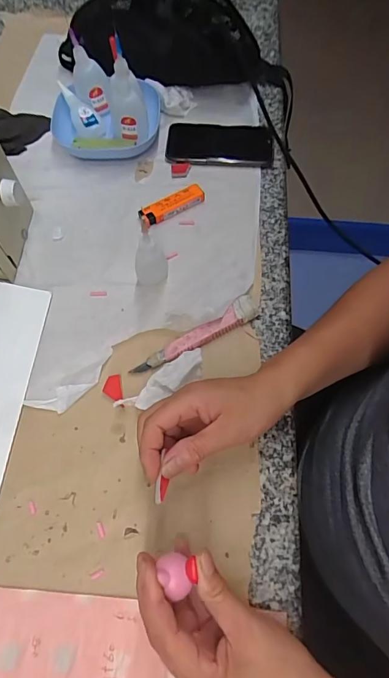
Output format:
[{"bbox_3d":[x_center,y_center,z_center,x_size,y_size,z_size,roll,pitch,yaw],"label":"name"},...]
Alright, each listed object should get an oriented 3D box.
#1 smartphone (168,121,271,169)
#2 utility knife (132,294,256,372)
[{"bbox_3d":[0.032,-0.258,0.533,0.136,0.015,0.076,4,65,1],"label":"smartphone"},{"bbox_3d":[0.001,-0.004,0.411,0.139,0.015,0.024,-28,68,-13],"label":"utility knife"}]

